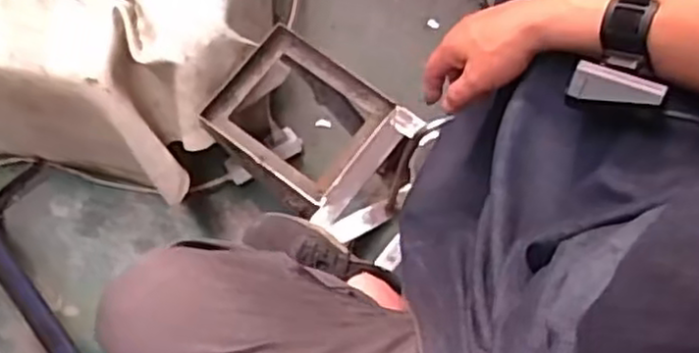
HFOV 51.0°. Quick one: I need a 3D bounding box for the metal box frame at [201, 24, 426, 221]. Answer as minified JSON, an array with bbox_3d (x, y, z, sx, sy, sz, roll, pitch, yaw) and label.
[{"bbox_3d":[-0.061,-0.074,1.044,0.263,0.057,0.202,40,76,13],"label":"metal box frame"}]

